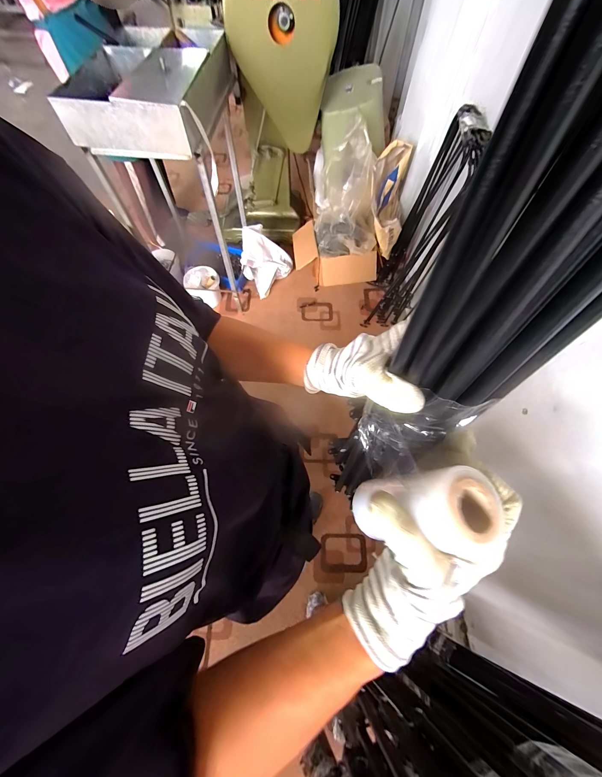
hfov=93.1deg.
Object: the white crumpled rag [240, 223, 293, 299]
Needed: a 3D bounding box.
[{"bbox_3d":[-0.239,-0.762,1.702,0.279,0.337,0.068,-43,36,10],"label":"white crumpled rag"}]

